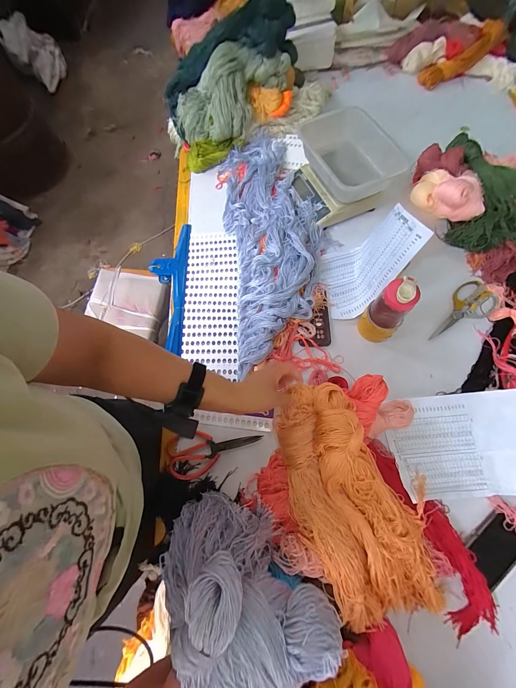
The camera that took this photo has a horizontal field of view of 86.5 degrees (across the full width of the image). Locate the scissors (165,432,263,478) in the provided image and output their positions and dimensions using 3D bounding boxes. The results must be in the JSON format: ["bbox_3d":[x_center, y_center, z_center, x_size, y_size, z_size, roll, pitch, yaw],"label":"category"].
[{"bbox_3d":[-0.093,0.233,0.597,0.200,0.013,0.087,-11,71,-1],"label":"scissors"}]

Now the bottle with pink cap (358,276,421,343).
[{"bbox_3d":[0.276,-0.065,0.591,0.064,0.185,0.082,-38,74,-10],"label":"bottle with pink cap"}]

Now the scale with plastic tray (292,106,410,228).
[{"bbox_3d":[0.227,-0.489,0.764,0.227,0.139,0.239,-19,71,-4],"label":"scale with plastic tray"}]

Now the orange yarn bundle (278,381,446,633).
[{"bbox_3d":[0.176,0.276,0.491,0.208,0.086,0.417,-25,84,-6],"label":"orange yarn bundle"}]

